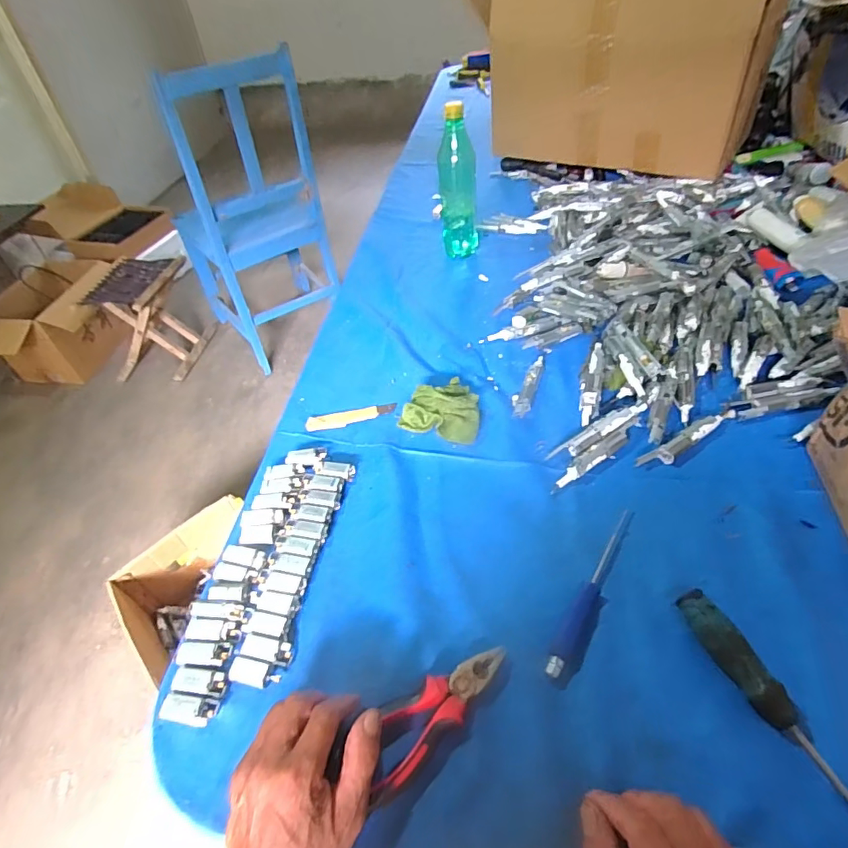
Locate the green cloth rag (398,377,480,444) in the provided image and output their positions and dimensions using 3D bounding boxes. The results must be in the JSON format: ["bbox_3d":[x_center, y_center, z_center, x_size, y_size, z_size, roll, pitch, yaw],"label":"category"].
[{"bbox_3d":[0.025,-0.022,0.625,0.097,0.039,0.074,14,50,19],"label":"green cloth rag"}]

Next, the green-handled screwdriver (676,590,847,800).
[{"bbox_3d":[0.278,0.229,0.356,0.026,0.025,0.242,-22,48,-15],"label":"green-handled screwdriver"}]

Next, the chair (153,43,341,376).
[{"bbox_3d":[-0.559,-0.668,1.580,0.377,0.780,0.385,-33,52,-24],"label":"chair"}]

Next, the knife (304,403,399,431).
[{"bbox_3d":[-0.094,-0.010,0.654,0.115,0.008,0.026,-11,46,-5],"label":"knife"}]

